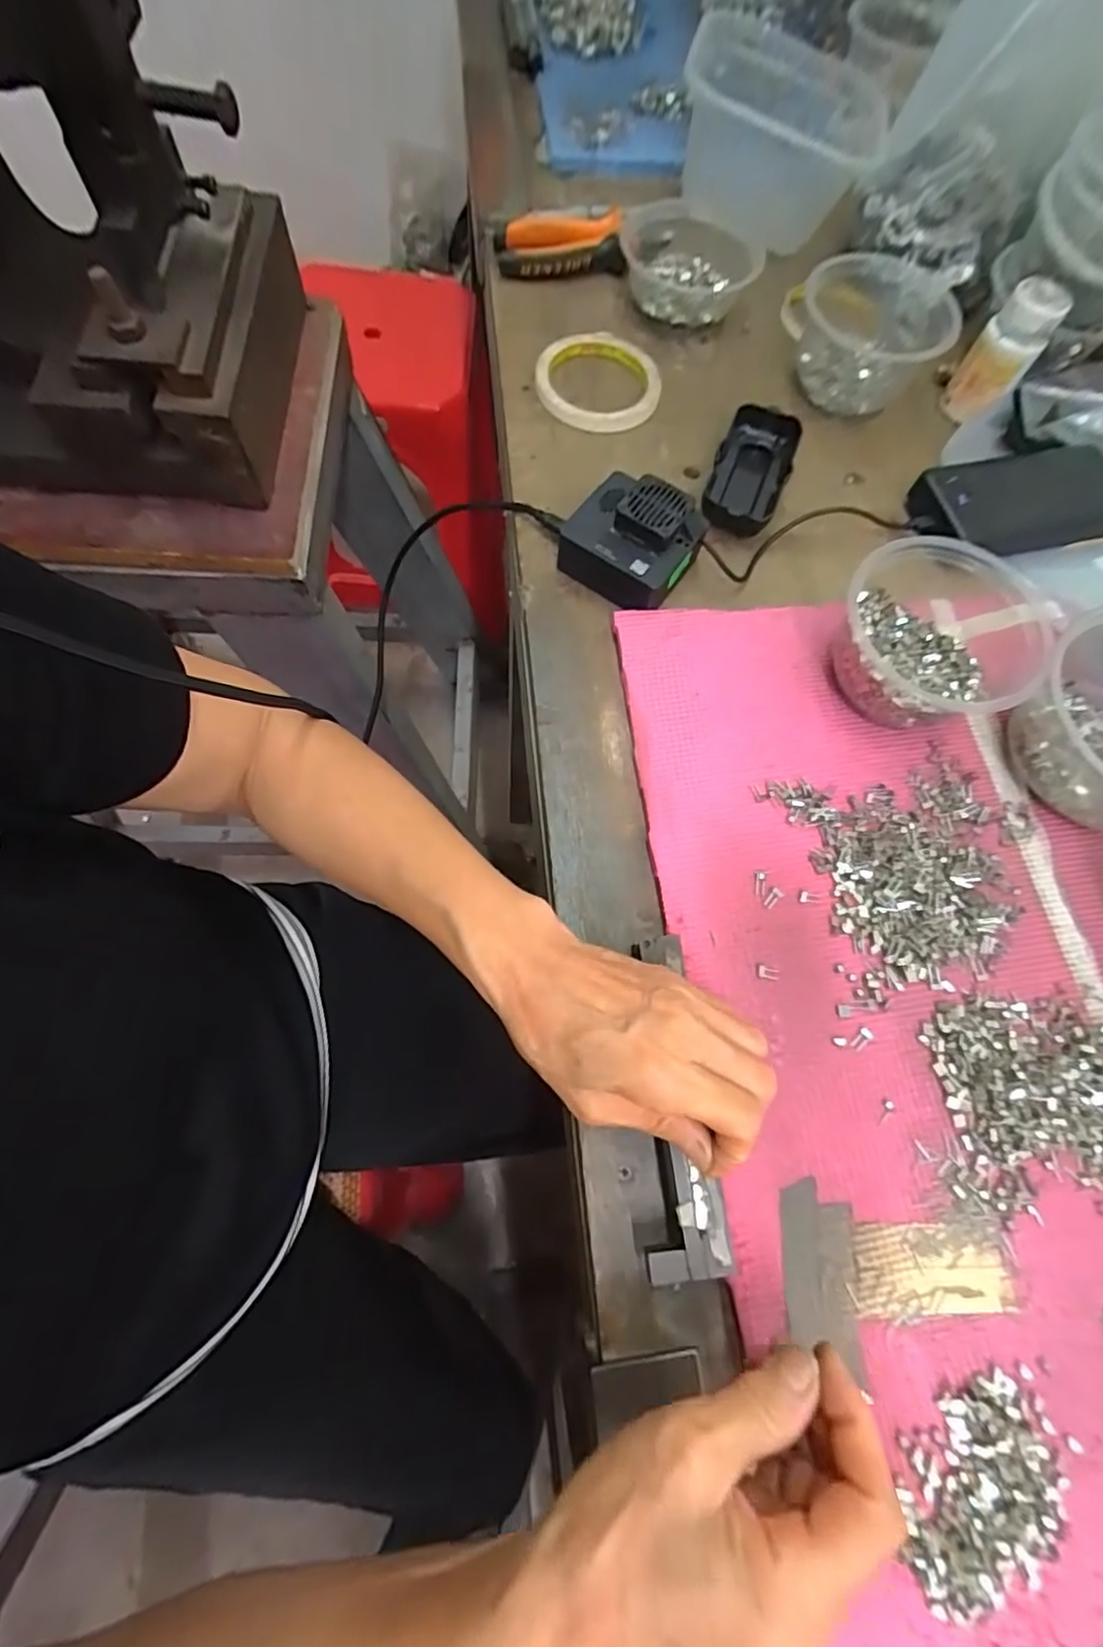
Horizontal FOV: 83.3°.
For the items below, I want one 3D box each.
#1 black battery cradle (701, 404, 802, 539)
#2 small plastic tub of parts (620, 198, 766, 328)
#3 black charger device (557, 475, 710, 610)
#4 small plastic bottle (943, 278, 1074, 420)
[{"bbox_3d":[0.144,-0.255,0.450,0.052,0.026,0.104,18,71,5],"label":"black battery cradle"},{"bbox_3d":[0.116,-0.466,0.520,0.115,0.043,0.099,6,71,1],"label":"small plastic tub of parts"},{"bbox_3d":[0.053,-0.188,0.415,0.084,0.043,0.074,39,74,12],"label":"black charger device"},{"bbox_3d":[0.346,-0.362,0.473,0.045,0.073,0.044,31,73,9],"label":"small plastic bottle"}]

